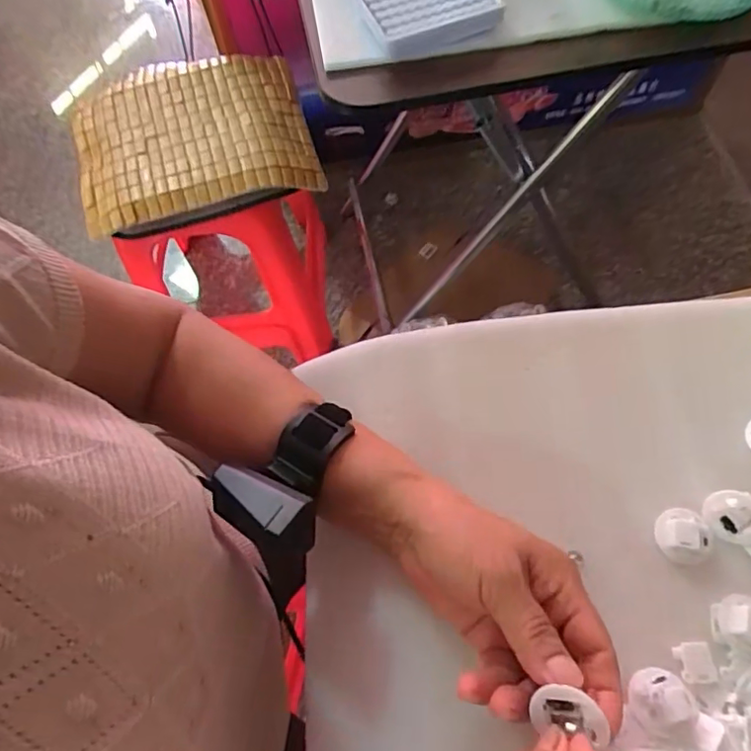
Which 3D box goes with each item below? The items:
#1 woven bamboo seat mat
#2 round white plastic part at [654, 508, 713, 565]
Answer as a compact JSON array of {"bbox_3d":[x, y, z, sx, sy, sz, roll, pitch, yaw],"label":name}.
[{"bbox_3d":[-0.292,-0.386,0.900,0.358,0.039,0.336,-19,64,-6],"label":"woven bamboo seat mat"},{"bbox_3d":[0.186,0.095,0.335,0.030,0.017,0.031,-1,64,3],"label":"round white plastic part"}]

